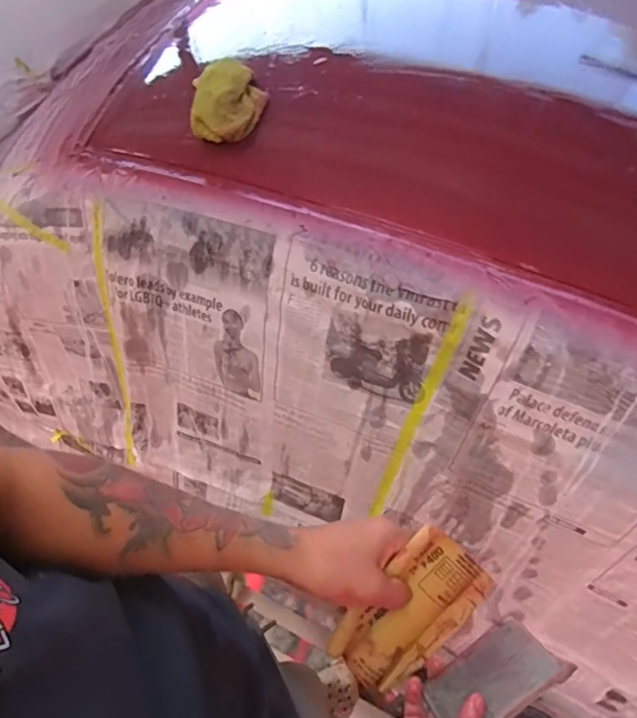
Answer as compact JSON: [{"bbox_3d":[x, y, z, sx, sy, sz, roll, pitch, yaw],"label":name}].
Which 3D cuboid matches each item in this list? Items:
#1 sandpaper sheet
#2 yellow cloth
[{"bbox_3d":[0.083,0.222,0.427,0.098,0.018,0.138,42,90,-18],"label":"sandpaper sheet"},{"bbox_3d":[-0.132,-0.391,0.736,0.099,0.065,0.122,2,64,4],"label":"yellow cloth"}]

